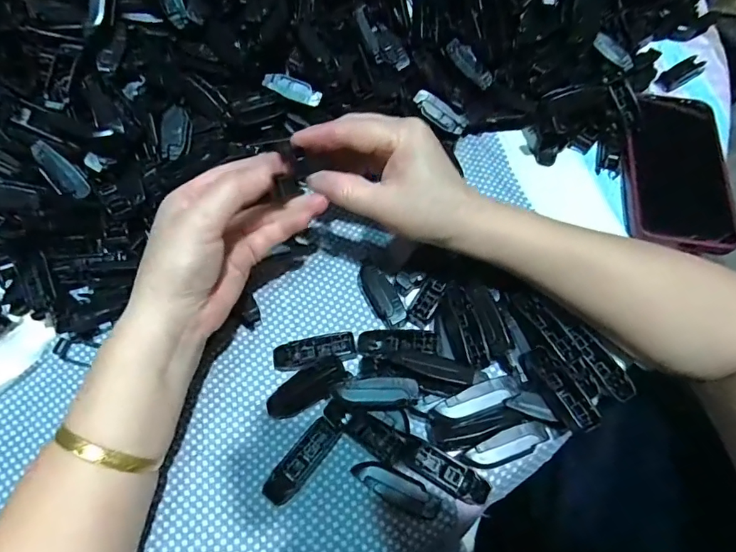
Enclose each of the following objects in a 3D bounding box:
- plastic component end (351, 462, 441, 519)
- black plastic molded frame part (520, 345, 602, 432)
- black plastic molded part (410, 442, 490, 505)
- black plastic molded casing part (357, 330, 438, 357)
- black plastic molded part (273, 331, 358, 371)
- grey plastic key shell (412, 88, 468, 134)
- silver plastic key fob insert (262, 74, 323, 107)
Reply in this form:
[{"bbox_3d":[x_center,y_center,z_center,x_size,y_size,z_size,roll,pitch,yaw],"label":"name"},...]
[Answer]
[{"bbox_3d":[0.017,0.127,0.274,0.054,0.011,0.018,23,67,13],"label":"plastic component end"},{"bbox_3d":[0.119,0.069,0.284,0.019,0.014,0.055,-26,66,-10],"label":"black plastic molded frame part"},{"bbox_3d":[0.049,0.120,0.278,0.048,0.009,0.018,31,69,16],"label":"black plastic molded part"},{"bbox_3d":[0.019,0.047,0.313,0.055,0.007,0.019,-5,62,20],"label":"black plastic molded casing part"},{"bbox_3d":[-0.037,0.052,0.317,0.056,0.009,0.021,-9,64,-2],"label":"black plastic molded part"},{"bbox_3d":[0.059,-0.134,0.376,0.047,0.009,0.017,33,68,-6],"label":"grey plastic key shell"},{"bbox_3d":[-0.060,-0.149,0.366,0.046,0.006,0.018,21,65,-5],"label":"silver plastic key fob insert"}]

